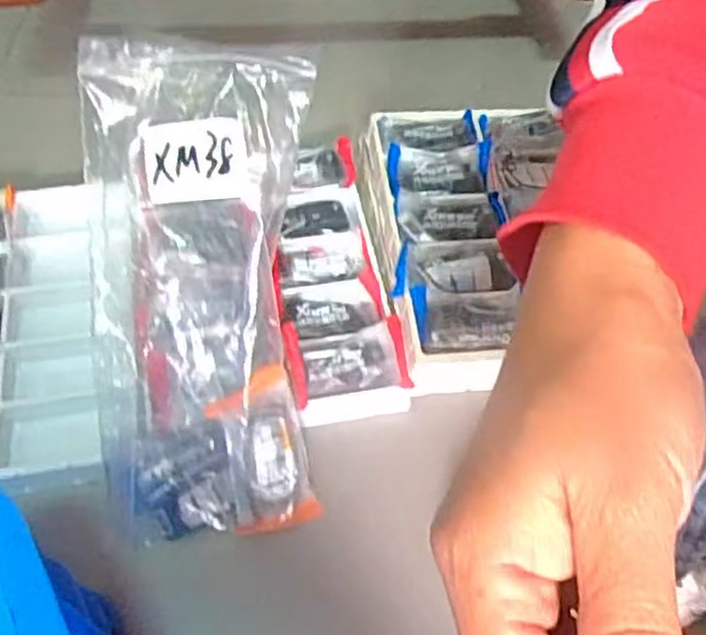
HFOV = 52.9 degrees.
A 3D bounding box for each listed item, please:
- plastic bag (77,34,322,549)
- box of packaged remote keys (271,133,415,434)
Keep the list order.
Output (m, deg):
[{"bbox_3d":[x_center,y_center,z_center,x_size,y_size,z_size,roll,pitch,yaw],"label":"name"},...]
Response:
[{"bbox_3d":[-0.088,-0.010,0.407,0.133,0.283,0.055,-1,13,-4],"label":"plastic bag"},{"bbox_3d":[-0.020,-0.038,0.528,0.082,0.032,0.233,-8,57,-9],"label":"box of packaged remote keys"}]

